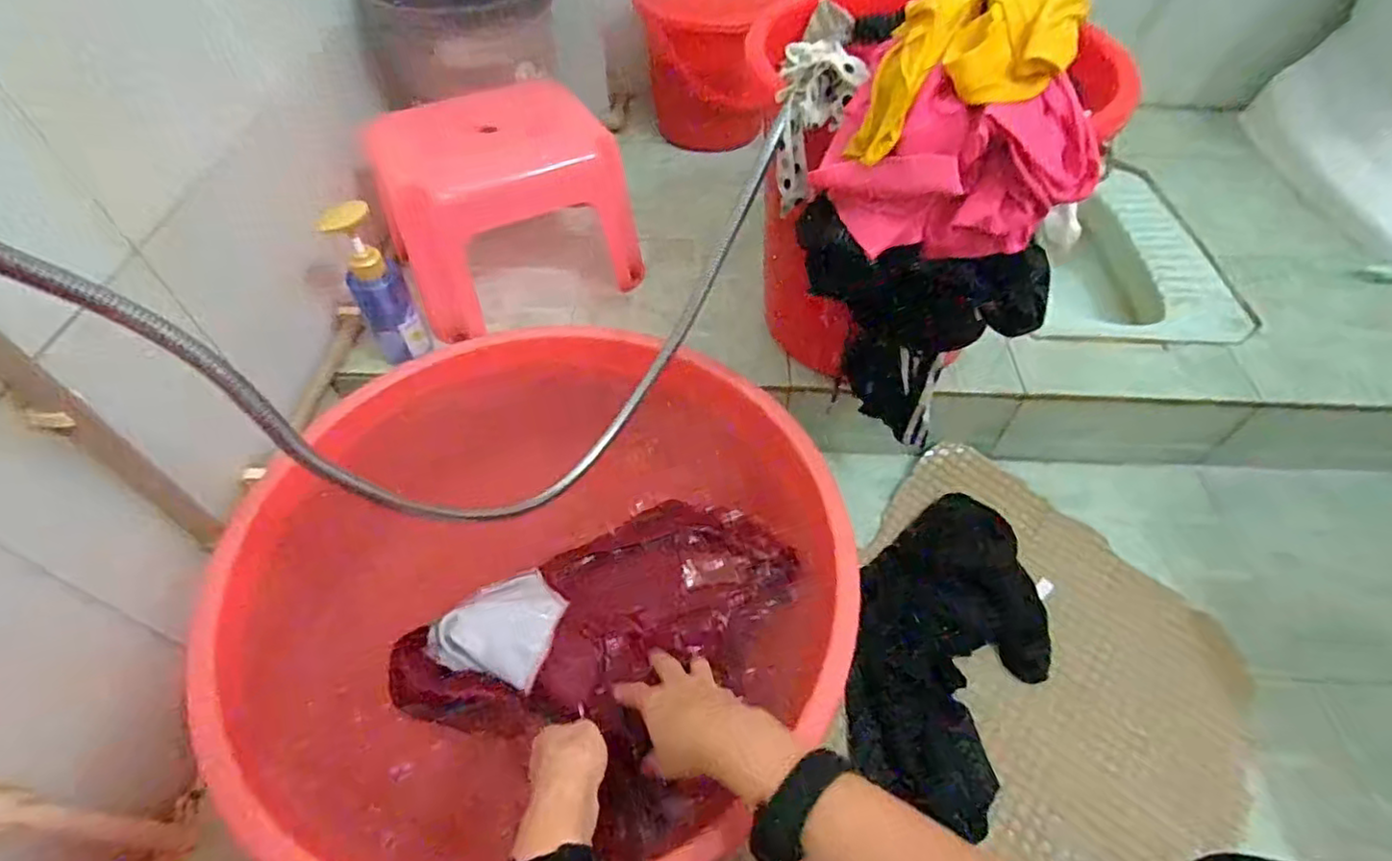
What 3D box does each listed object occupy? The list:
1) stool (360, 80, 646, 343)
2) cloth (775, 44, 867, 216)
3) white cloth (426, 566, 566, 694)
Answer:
[{"bbox_3d":[-0.247,-0.290,0.843,0.284,0.199,0.219,-24,56,-18],"label":"stool"},{"bbox_3d":[0.096,-0.257,0.549,0.058,0.118,0.054,-23,56,-17],"label":"cloth"},{"bbox_3d":[-0.177,0.174,0.587,0.098,0.019,0.094,15,54,11],"label":"white cloth"}]

